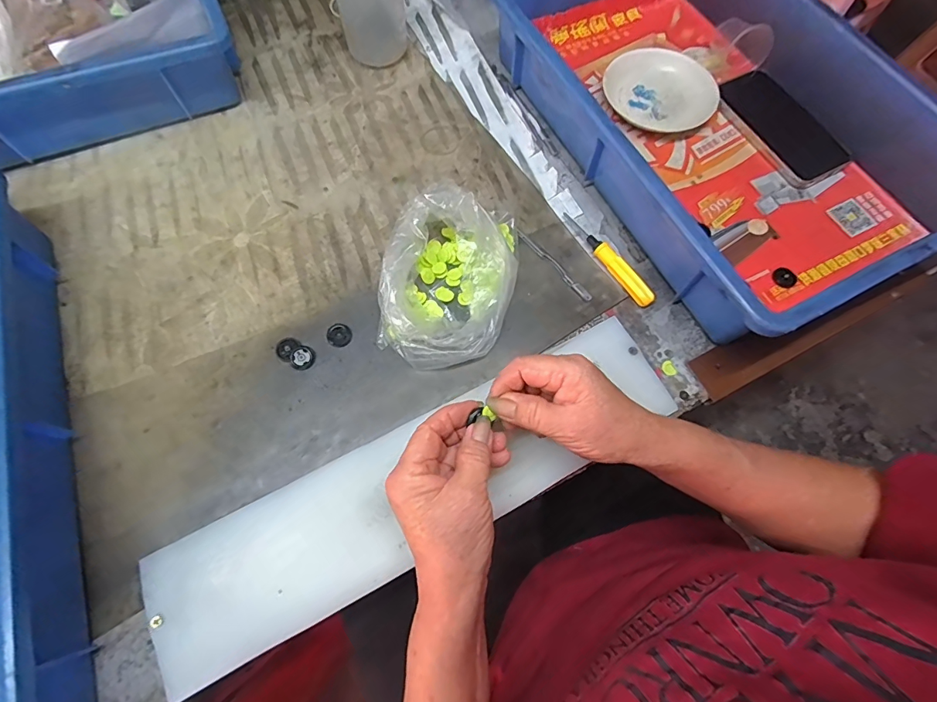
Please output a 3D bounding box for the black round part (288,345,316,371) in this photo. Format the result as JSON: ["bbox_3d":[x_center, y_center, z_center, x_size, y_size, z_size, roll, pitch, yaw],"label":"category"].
[{"bbox_3d":[-0.139,0.005,0.365,0.020,0.004,0.020,0,71,-1],"label":"black round part"}]

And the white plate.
[{"bbox_3d":[0.214,-0.291,0.484,0.116,0.022,0.116,0,71,-1],"label":"white plate"}]

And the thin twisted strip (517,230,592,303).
[{"bbox_3d":[0.079,-0.080,0.406,0.009,0.005,0.093,-40,76,-14],"label":"thin twisted strip"}]

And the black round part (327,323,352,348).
[{"bbox_3d":[-0.110,-0.014,0.372,0.021,0.004,0.020,0,71,-1],"label":"black round part"}]

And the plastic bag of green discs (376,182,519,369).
[{"bbox_3d":[-0.013,-0.063,0.366,0.104,0.057,0.154,13,71,3],"label":"plastic bag of green discs"}]

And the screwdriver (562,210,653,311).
[{"bbox_3d":[0.129,-0.087,0.407,0.016,0.015,0.117,-35,75,-12],"label":"screwdriver"}]

